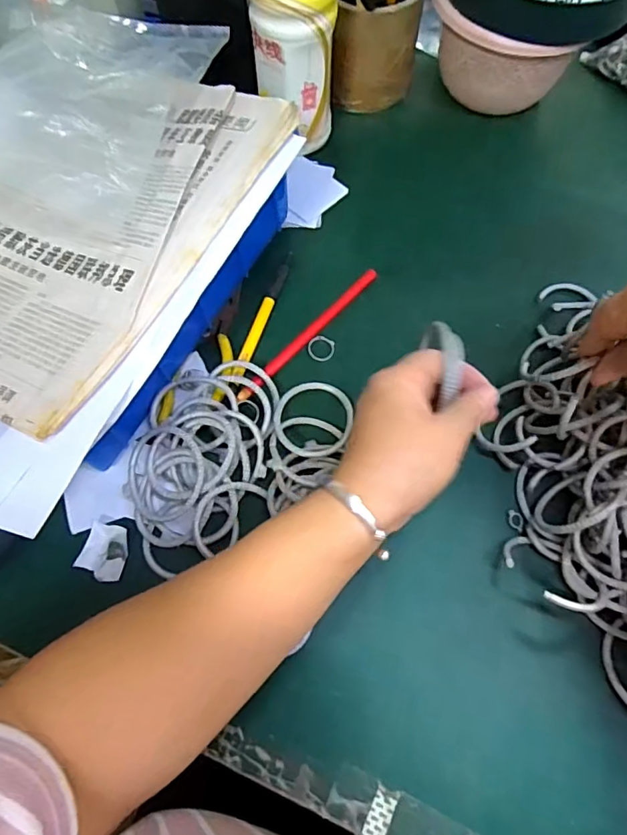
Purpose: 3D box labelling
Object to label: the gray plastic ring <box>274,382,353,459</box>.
[{"bbox_3d":[0.000,0.001,0.383,0.055,0.004,0.063,19,62,-6],"label":"gray plastic ring"}]

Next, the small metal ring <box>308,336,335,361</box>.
[{"bbox_3d":[0.006,-0.056,0.410,0.021,0.004,0.022,-1,67,2],"label":"small metal ring"}]

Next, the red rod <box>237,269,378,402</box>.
[{"bbox_3d":[-0.004,-0.069,0.414,0.013,0.009,0.158,39,74,16],"label":"red rod"}]

